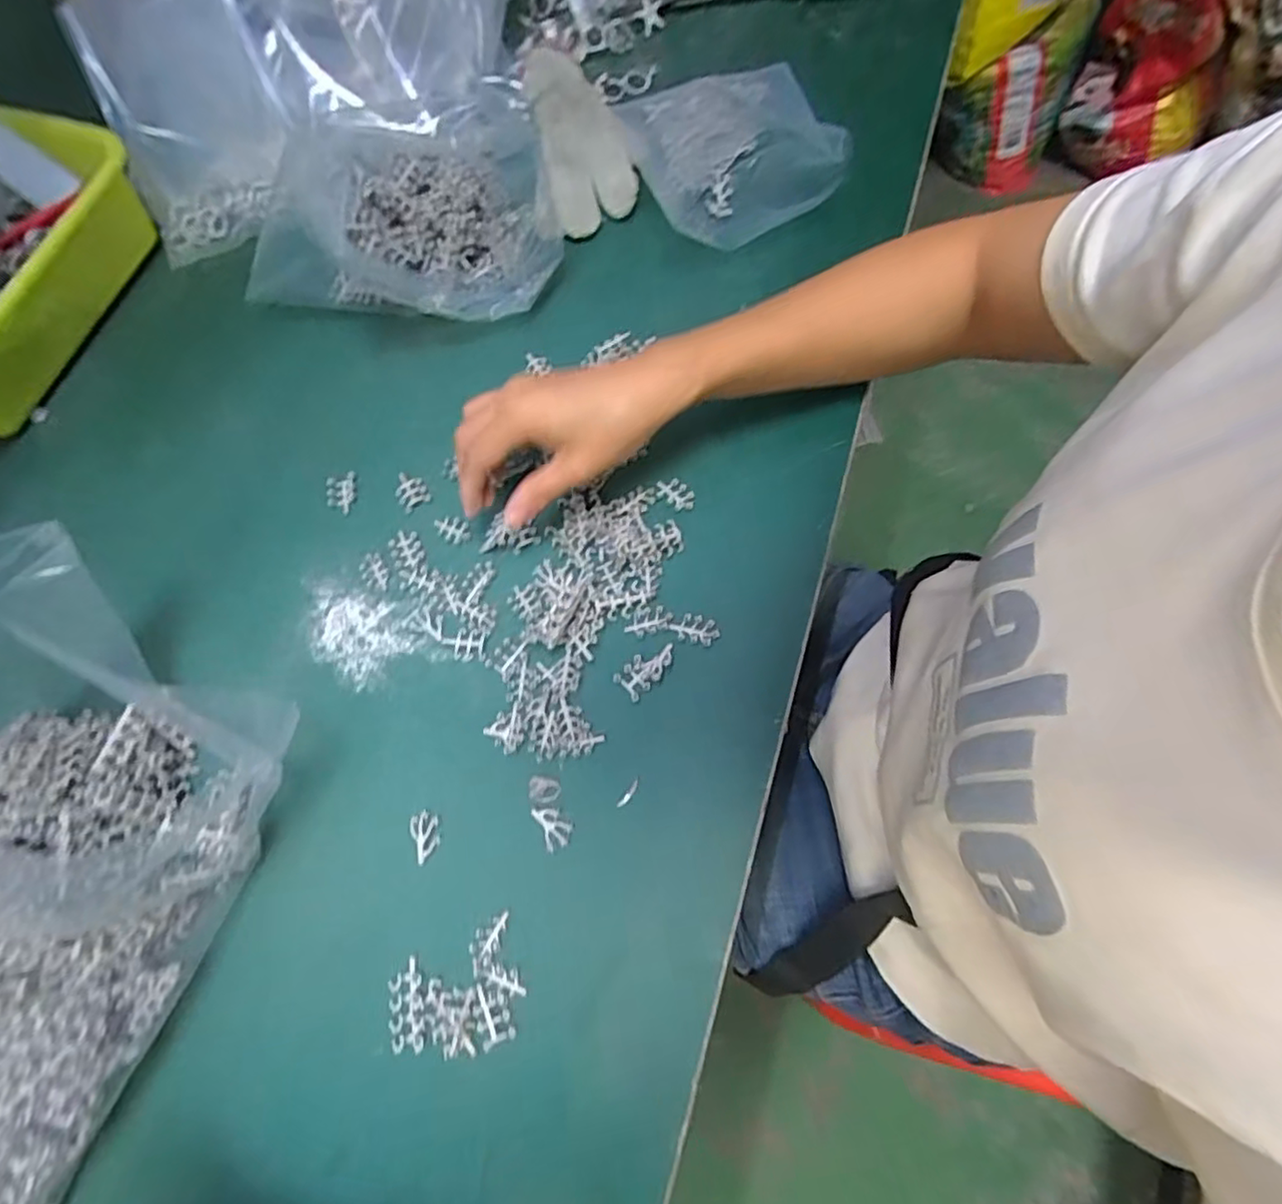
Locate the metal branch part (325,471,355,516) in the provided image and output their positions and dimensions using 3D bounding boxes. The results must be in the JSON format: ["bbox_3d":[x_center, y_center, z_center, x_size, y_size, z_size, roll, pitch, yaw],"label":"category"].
[{"bbox_3d":[-0.209,-0.075,0.441,0.021,0.008,0.029,-6,70,4],"label":"metal branch part"}]

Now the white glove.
[{"bbox_3d":[-0.050,-0.377,0.508,0.066,0.030,0.187,-15,70,0],"label":"white glove"}]

